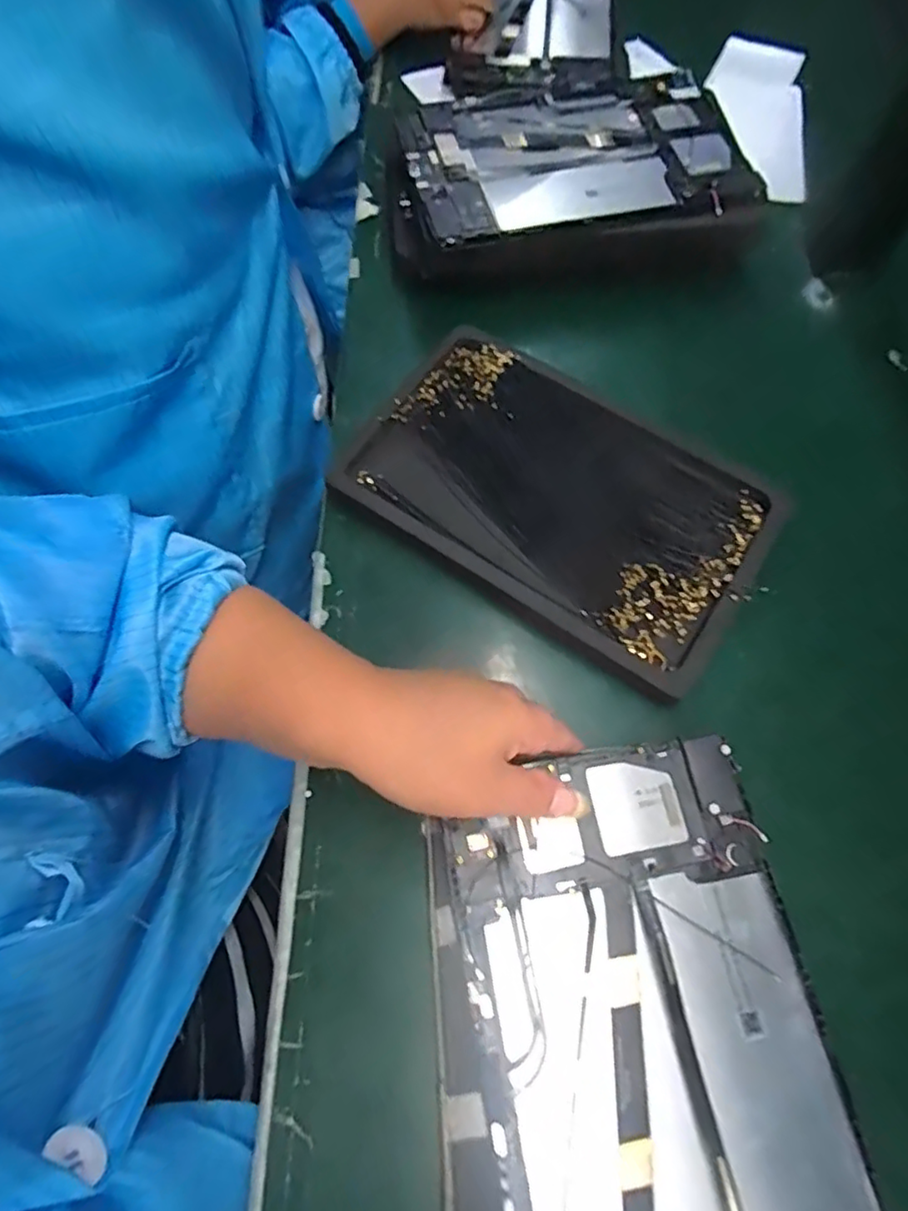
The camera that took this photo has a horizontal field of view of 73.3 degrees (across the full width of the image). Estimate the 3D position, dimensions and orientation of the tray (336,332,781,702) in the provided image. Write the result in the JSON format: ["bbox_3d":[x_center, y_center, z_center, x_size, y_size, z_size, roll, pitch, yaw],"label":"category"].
[{"bbox_3d":[0.065,-0.072,0.380,0.246,0.020,0.161,32,71,13],"label":"tray"}]

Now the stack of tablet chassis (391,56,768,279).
[{"bbox_3d":[0.084,-0.325,0.460,0.264,0.043,0.183,-6,67,-2],"label":"stack of tablet chassis"}]

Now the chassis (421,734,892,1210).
[{"bbox_3d":[0.077,0.188,0.264,0.167,0.009,0.238,-6,67,-2],"label":"chassis"}]

